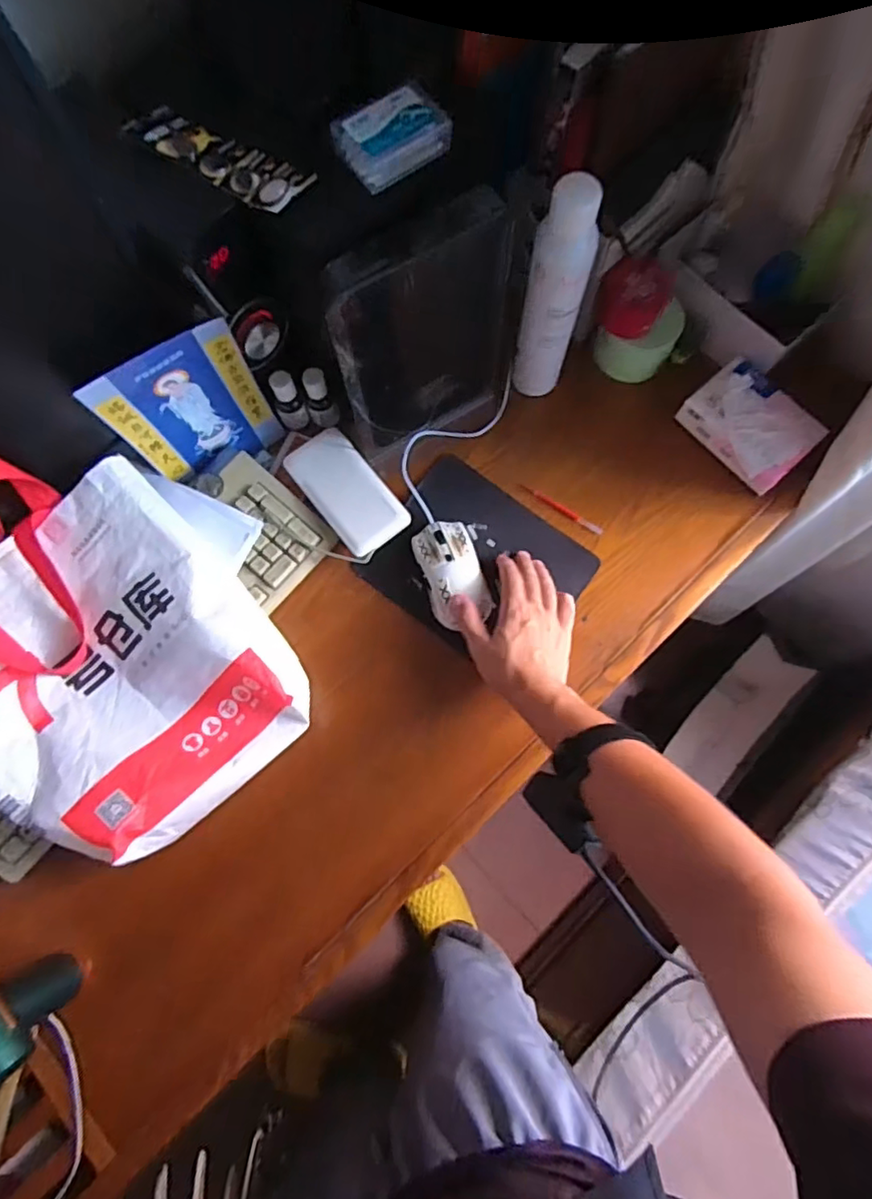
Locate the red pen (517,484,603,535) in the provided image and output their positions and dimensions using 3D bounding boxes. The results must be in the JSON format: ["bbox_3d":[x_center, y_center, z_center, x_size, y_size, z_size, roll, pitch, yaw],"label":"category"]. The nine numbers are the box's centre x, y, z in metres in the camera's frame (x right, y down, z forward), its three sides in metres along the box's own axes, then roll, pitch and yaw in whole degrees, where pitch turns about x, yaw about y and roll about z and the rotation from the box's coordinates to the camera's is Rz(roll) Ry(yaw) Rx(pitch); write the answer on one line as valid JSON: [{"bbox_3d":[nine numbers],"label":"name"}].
[{"bbox_3d":[0.143,-0.104,0.675,0.107,0.005,0.009,34,79,9],"label":"red pen"}]

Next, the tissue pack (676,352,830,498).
[{"bbox_3d":[0.351,-0.196,0.663,0.097,0.049,0.134,-42,79,-9],"label":"tissue pack"}]

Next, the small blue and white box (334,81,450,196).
[{"bbox_3d":[-0.036,-0.378,0.481,0.084,0.029,0.054,-36,78,-8],"label":"small blue and white box"}]

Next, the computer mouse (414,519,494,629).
[{"bbox_3d":[0.018,-0.031,0.632,0.065,0.031,0.113,-17,76,-3],"label":"computer mouse"}]

